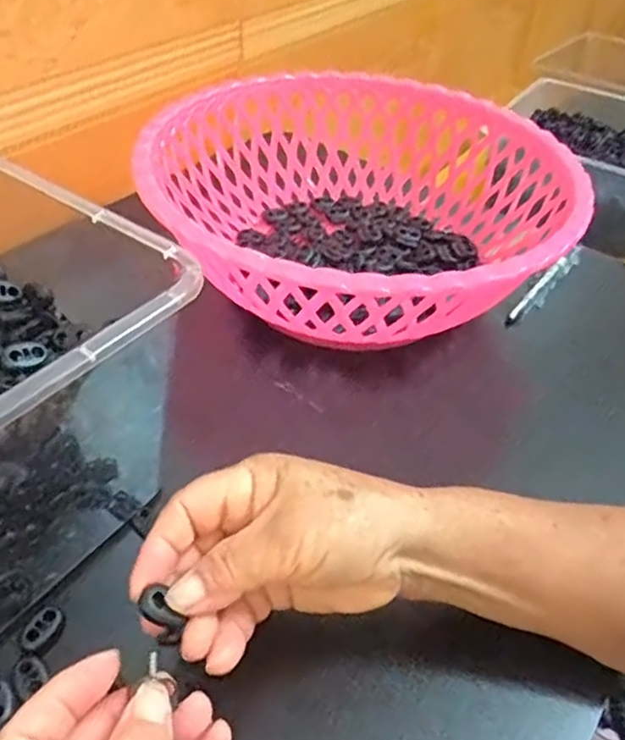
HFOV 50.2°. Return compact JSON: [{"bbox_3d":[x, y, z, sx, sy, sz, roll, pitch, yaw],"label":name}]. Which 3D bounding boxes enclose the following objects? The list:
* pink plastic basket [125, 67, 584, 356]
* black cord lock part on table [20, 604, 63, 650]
[{"bbox_3d":[0.031,-0.116,0.489,0.294,0.091,0.287,3,43,-3],"label":"pink plastic basket"},{"bbox_3d":[-0.125,0.119,0.308,0.011,0.007,0.021,28,47,21],"label":"black cord lock part on table"}]

